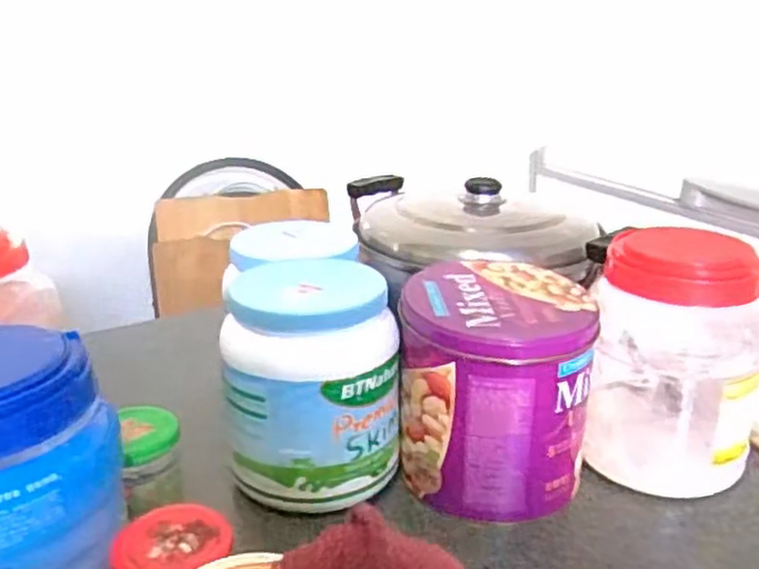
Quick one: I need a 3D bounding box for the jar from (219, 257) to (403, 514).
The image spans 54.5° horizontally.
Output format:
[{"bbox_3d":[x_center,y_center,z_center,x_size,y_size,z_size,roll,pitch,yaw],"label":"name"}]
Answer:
[{"bbox_3d":[-0.056,0.076,0.594,0.137,0.164,0.131,-5,22,-11],"label":"jar"}]

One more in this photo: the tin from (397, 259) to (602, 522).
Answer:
[{"bbox_3d":[0.092,0.082,0.605,0.149,0.158,0.140,0,22,1],"label":"tin"}]

